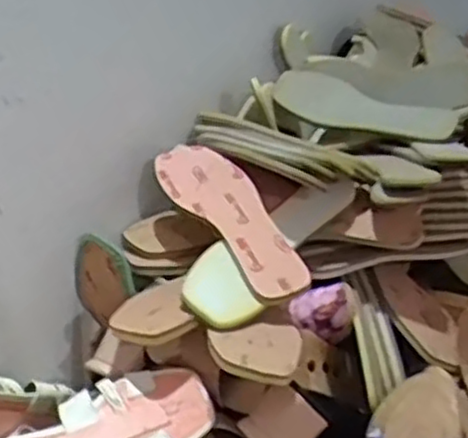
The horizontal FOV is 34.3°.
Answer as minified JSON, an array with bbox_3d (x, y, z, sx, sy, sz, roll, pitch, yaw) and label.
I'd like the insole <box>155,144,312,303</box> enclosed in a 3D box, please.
[{"bbox_3d":[-0.007,-0.005,0.787,0.079,0.010,0.237,-22,50,-16],"label":"insole"}]

